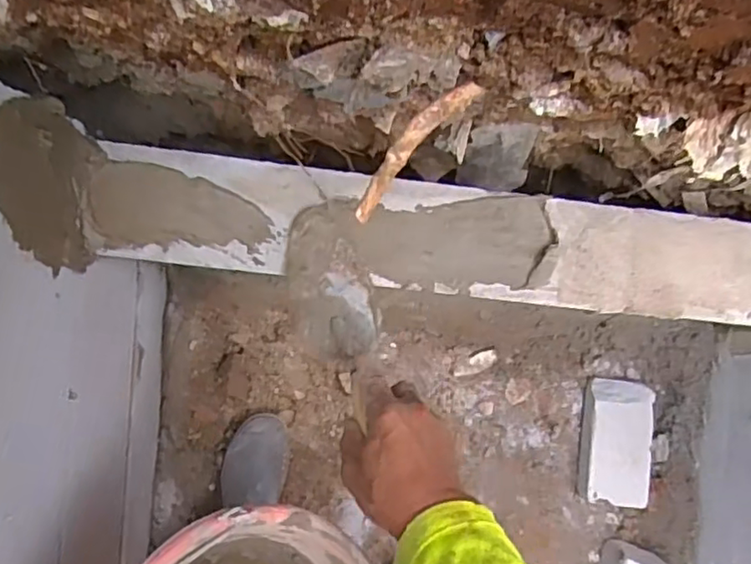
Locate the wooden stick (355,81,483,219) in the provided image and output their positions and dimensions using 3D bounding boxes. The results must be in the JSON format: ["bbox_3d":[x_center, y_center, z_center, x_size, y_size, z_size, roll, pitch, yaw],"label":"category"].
[{"bbox_3d":[0.022,-0.090,0.452,0.023,0.019,0.134,39,127,-4],"label":"wooden stick"}]

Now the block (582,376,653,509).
[{"bbox_3d":[0.395,0.260,1.041,0.101,0.063,0.196,4,90,-6],"label":"block"}]

